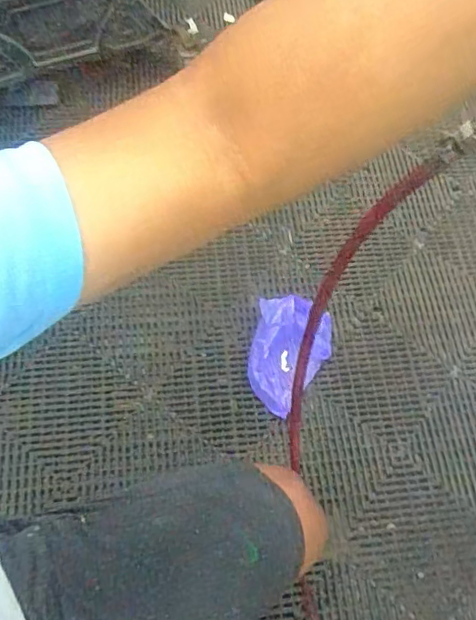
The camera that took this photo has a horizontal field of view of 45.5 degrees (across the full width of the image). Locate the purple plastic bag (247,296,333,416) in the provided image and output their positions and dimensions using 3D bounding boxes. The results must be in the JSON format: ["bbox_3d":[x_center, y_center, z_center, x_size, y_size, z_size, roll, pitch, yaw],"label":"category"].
[{"bbox_3d":[0.097,0.078,1.023,0.145,0.080,0.214,12,64,-1],"label":"purple plastic bag"}]

